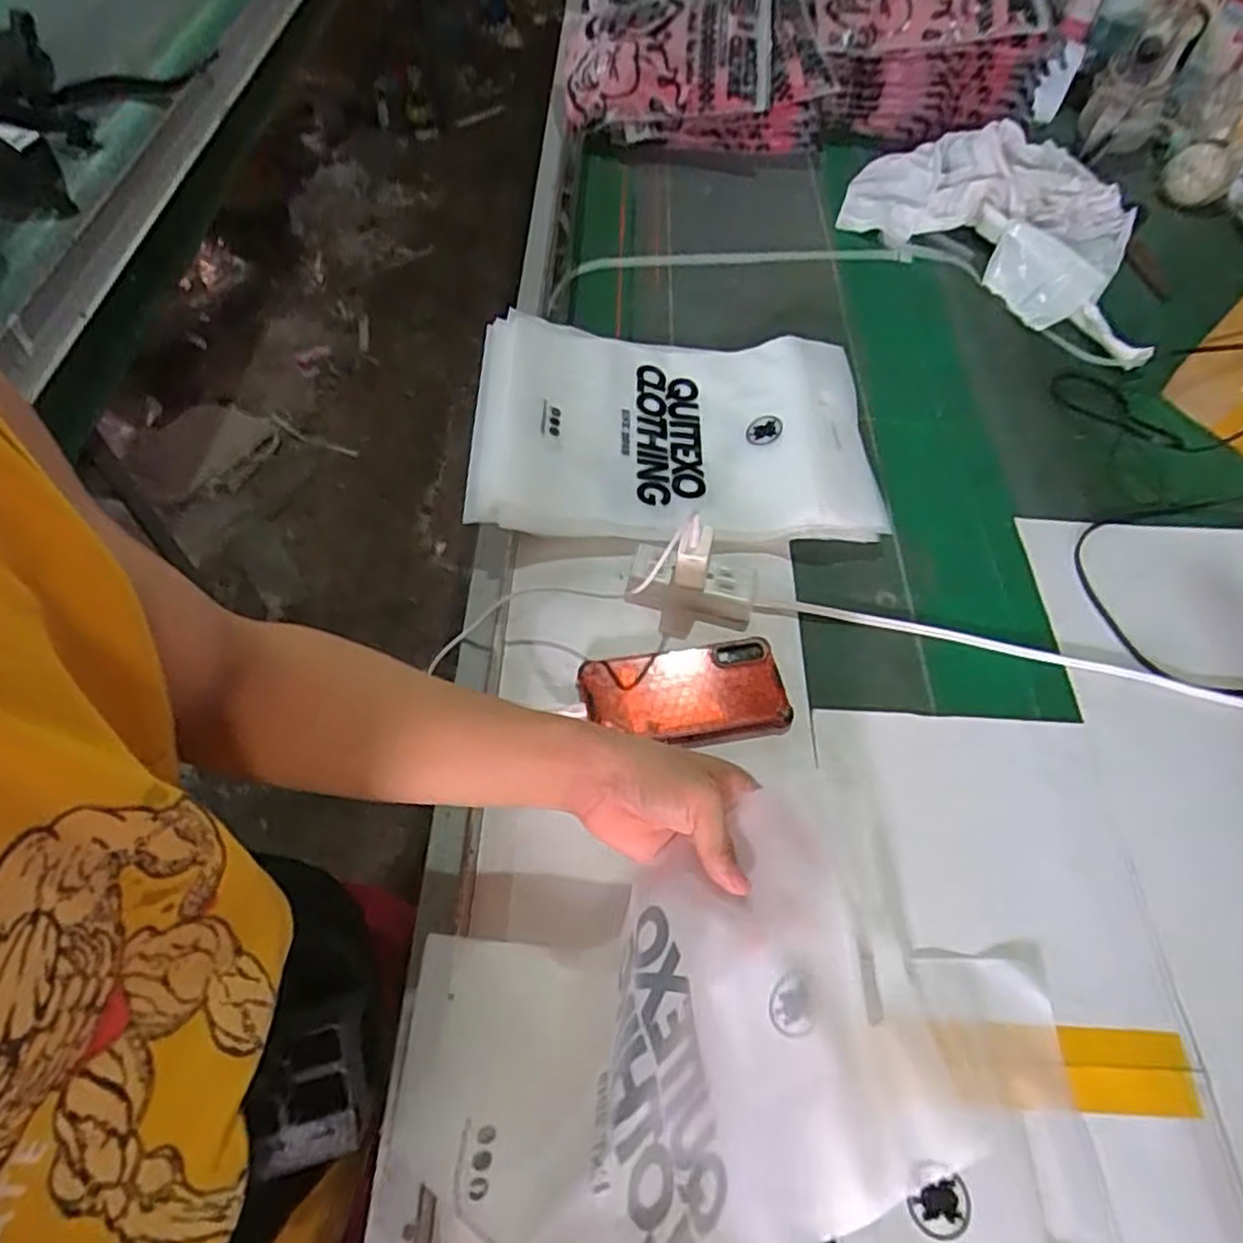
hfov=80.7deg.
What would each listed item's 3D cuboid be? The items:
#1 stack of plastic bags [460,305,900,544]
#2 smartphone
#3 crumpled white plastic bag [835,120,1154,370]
[{"bbox_3d":[0.050,-0.198,0.748,0.386,0.051,0.276,1,57,-3],"label":"stack of plastic bags"},{"bbox_3d":[0.053,0.062,0.600,0.162,0.011,0.084,-8,58,-8],"label":"smartphone"},{"bbox_3d":[0.504,-0.551,0.990,0.395,0.082,0.437,19,58,9],"label":"crumpled white plastic bag"}]

